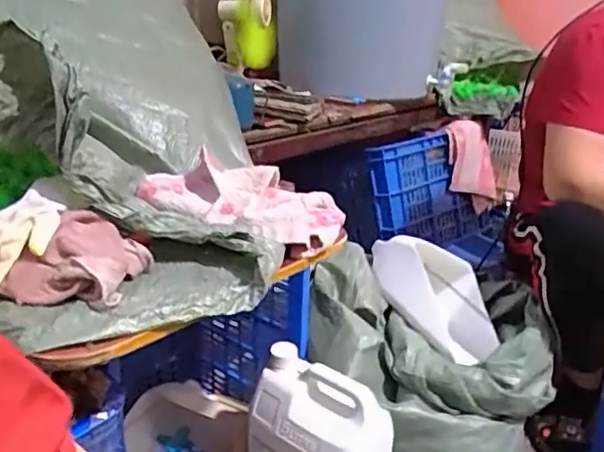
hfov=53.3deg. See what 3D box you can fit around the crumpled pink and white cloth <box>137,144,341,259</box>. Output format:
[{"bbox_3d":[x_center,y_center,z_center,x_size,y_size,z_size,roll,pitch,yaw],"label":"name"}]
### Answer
[{"bbox_3d":[-0.073,-0.034,0.800,0.248,0.070,0.179,6,22,7],"label":"crumpled pink and white cloth"}]

